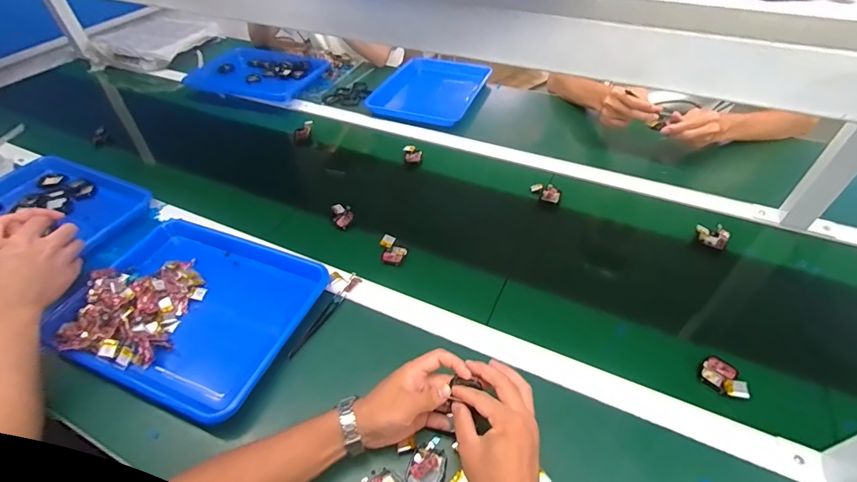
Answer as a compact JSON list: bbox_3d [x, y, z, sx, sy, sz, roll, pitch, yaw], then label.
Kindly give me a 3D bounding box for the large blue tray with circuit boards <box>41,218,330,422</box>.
[{"bbox_3d":[-0.346,0.092,0.598,0.345,0.040,0.263,15,49,17],"label":"large blue tray with circuit boards"}]

